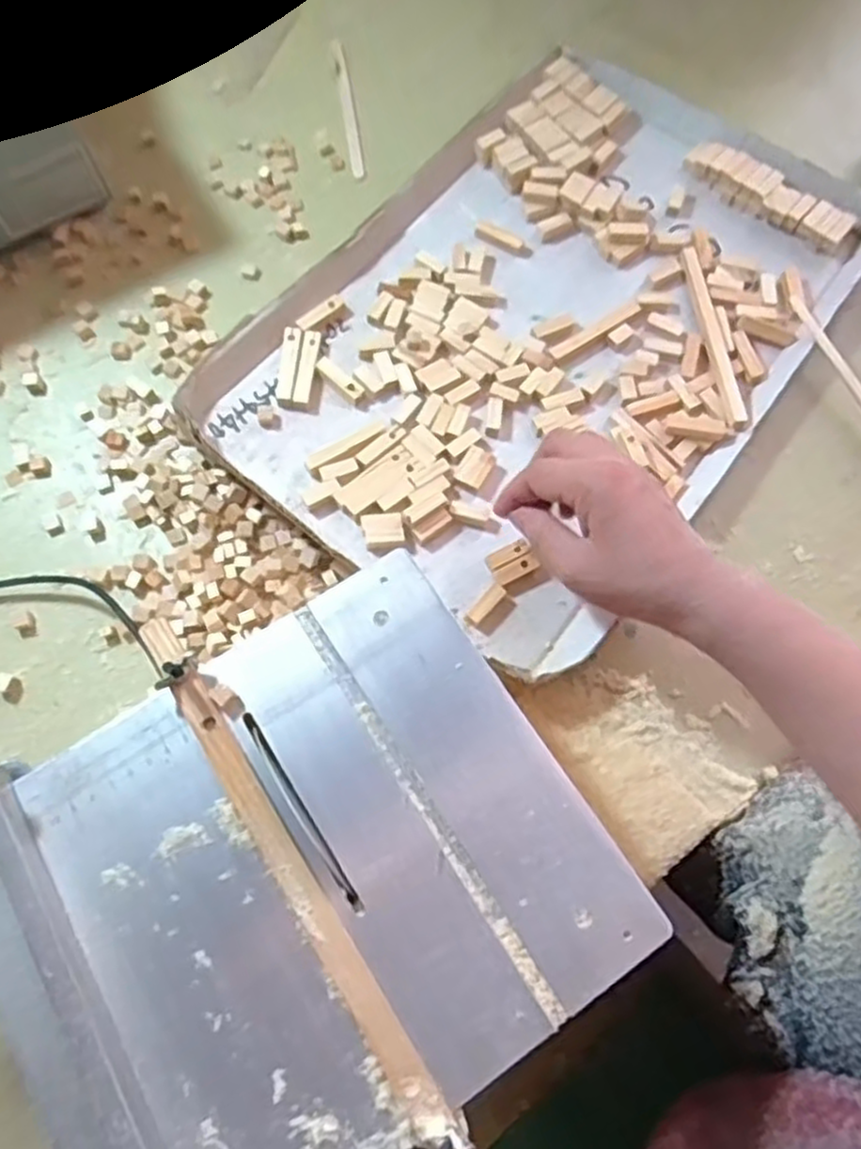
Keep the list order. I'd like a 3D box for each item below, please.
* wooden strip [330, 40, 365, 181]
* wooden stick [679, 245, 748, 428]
[{"bbox_3d":[-0.070,-0.395,0.623,0.010,0.004,0.151,-7,73,-9],"label":"wooden strip"},{"bbox_3d":[0.204,-0.176,0.532,0.015,0.011,0.157,-6,71,-2],"label":"wooden stick"}]

